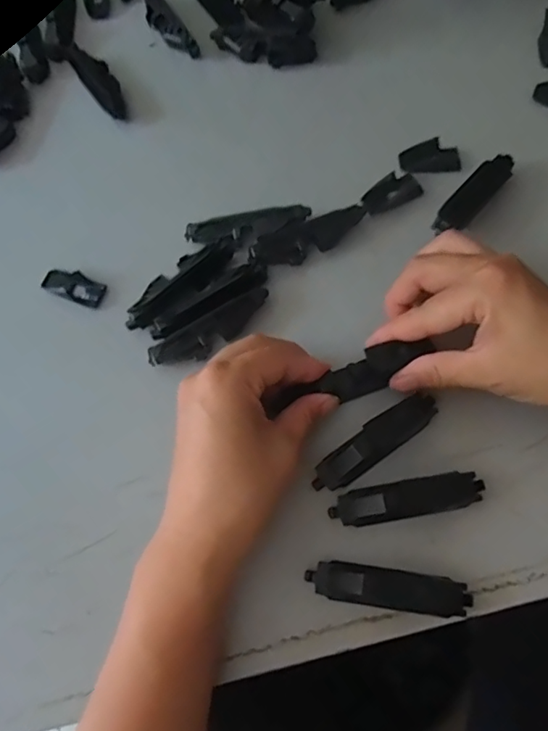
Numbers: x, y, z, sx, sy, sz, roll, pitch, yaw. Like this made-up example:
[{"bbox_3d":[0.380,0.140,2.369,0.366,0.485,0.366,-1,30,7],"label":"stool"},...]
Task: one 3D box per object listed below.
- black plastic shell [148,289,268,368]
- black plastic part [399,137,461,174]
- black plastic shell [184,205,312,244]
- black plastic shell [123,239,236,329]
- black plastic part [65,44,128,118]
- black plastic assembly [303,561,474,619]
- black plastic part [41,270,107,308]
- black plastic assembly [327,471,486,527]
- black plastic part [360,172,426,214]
[{"bbox_3d":[-0.037,-0.021,0.332,0.080,0.008,0.021,-33,116,-13],"label":"black plastic shell"},{"bbox_3d":[0.107,-0.141,0.369,0.041,0.010,0.022,-2,71,2],"label":"black plastic part"},{"bbox_3d":[-0.017,-0.091,0.354,0.080,0.009,0.016,-11,71,-1],"label":"black plastic shell"},{"bbox_3d":[-0.058,-0.053,0.344,0.025,0.017,0.083,43,78,15],"label":"black plastic shell"},{"bbox_3d":[-0.131,-0.215,0.409,0.022,0.016,0.073,-32,73,-8],"label":"black plastic part"},{"bbox_3d":[0.058,0.115,0.281,0.079,0.009,0.019,7,72,5],"label":"black plastic assembly"},{"bbox_3d":[-0.130,-0.050,0.354,0.039,0.010,0.018,19,73,9],"label":"black plastic part"},{"bbox_3d":[0.071,0.071,0.293,0.080,0.014,0.020,-11,71,-1],"label":"black plastic assembly"},{"bbox_3d":[0.078,-0.116,0.364,0.040,0.011,0.017,-25,72,-6],"label":"black plastic part"}]

